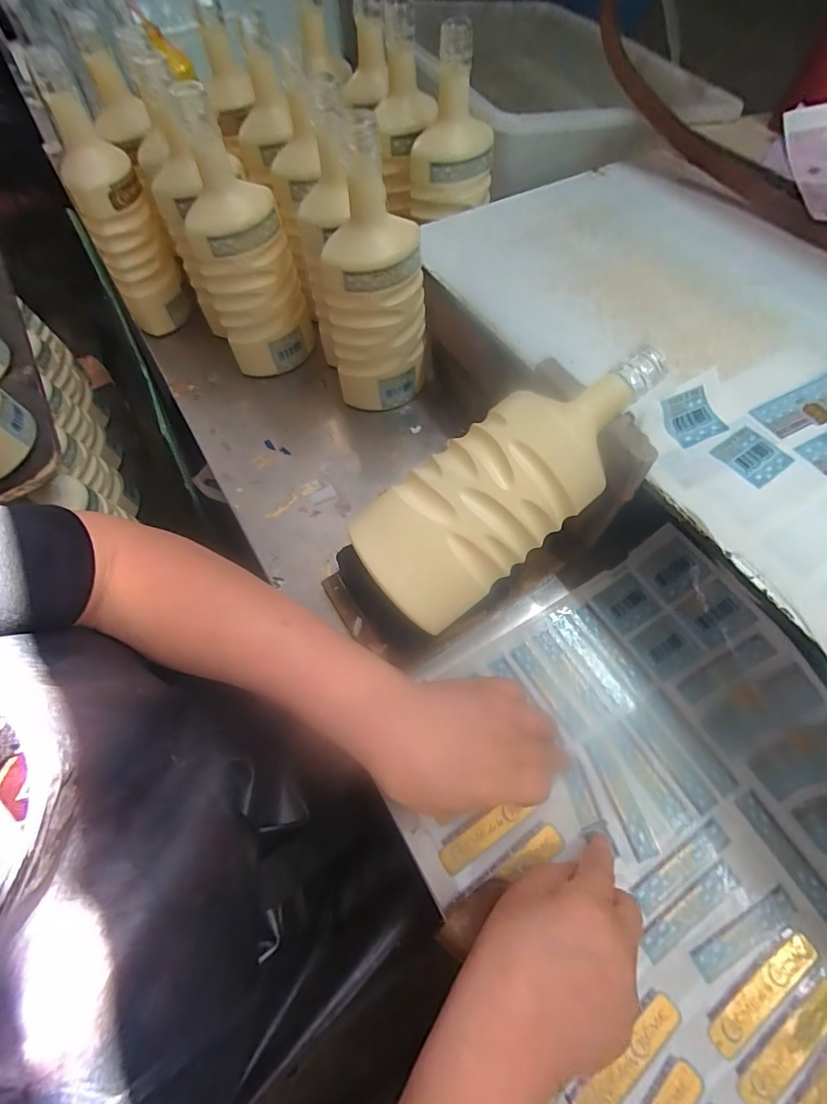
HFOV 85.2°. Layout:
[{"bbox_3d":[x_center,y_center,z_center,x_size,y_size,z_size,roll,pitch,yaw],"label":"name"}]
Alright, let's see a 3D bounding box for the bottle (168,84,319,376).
[{"bbox_3d":[-0.180,-0.313,0.480,0.094,0.264,0.084,-13,64,-3],"label":"bottle"}]

